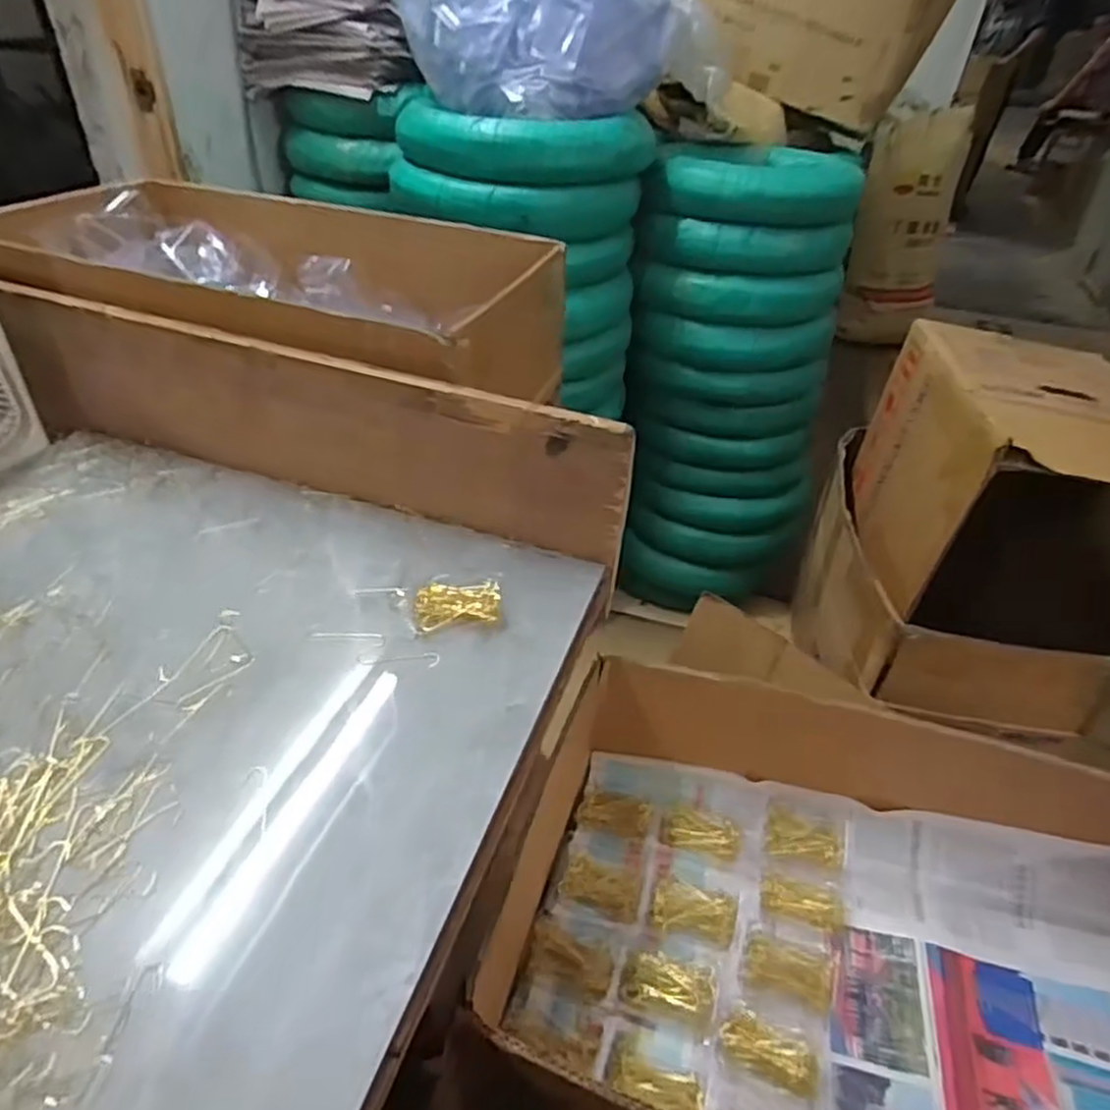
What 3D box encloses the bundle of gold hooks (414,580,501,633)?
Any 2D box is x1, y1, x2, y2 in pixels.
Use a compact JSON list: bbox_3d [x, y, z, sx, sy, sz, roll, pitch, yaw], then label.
[{"bbox_3d":[-0.081,0.040,0.609,0.070,0.020,0.043,0,38,-5],"label":"bundle of gold hooks"}]

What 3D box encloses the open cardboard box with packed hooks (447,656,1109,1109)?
[{"bbox_3d":[0.279,0.308,0.582,0.640,0.158,0.356,10,39,7],"label":"open cardboard box with packed hooks"}]

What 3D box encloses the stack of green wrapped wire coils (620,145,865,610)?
[{"bbox_3d":[0.390,-0.362,1.650,0.436,0.906,0.416,15,39,13],"label":"stack of green wrapped wire coils"}]

